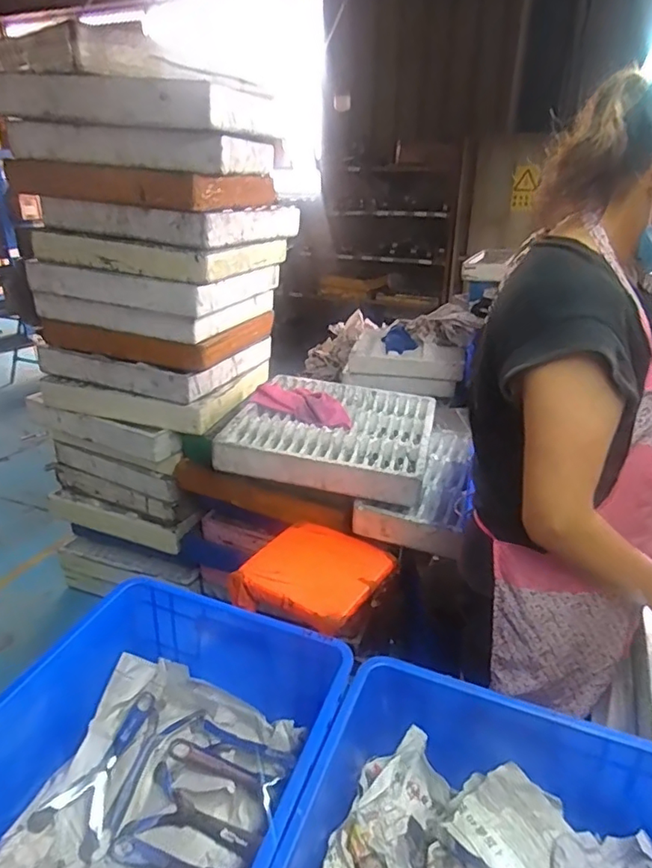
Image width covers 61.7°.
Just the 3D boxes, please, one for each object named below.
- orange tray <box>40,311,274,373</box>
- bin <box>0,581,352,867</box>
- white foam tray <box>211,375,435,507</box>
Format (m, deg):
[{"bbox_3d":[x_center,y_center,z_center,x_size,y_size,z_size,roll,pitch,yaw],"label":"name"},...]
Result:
[{"bbox_3d":[-0.527,-0.344,1.785,0.571,0.093,0.462,7,26,13],"label":"orange tray"},{"bbox_3d":[-0.235,0.411,0.578,0.392,0.185,0.490,12,28,18],"label":"bin"},{"bbox_3d":[0.026,-0.008,1.599,0.543,0.092,0.540,6,26,12],"label":"white foam tray"}]

